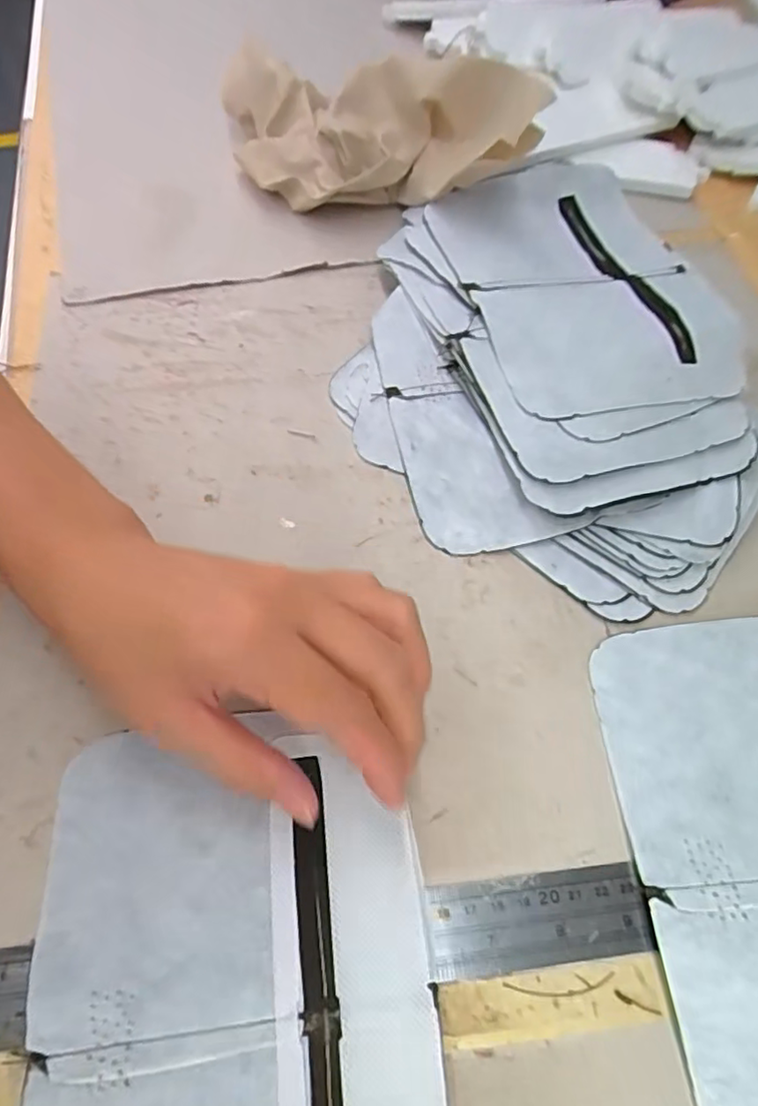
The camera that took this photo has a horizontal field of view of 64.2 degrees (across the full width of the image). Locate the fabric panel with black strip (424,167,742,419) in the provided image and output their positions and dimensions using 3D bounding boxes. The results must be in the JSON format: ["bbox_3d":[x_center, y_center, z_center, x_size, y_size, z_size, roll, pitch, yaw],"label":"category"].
[{"bbox_3d":[0.112,-0.153,0.338,0.131,0.020,0.187,-10,58,-7],"label":"fabric panel with black strip"}]

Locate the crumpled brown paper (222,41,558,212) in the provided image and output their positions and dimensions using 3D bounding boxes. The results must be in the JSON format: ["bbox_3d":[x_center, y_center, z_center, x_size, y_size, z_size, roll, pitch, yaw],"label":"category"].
[{"bbox_3d":[-0.018,-0.268,0.391,0.250,0.073,0.072,21,63,26],"label":"crumpled brown paper"}]

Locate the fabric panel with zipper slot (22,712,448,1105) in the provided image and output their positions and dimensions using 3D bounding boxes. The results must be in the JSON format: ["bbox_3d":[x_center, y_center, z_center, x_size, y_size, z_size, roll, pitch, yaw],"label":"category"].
[{"bbox_3d":[-0.048,0.157,0.203,0.131,0.006,0.190,-7,62,-5],"label":"fabric panel with zipper slot"}]

